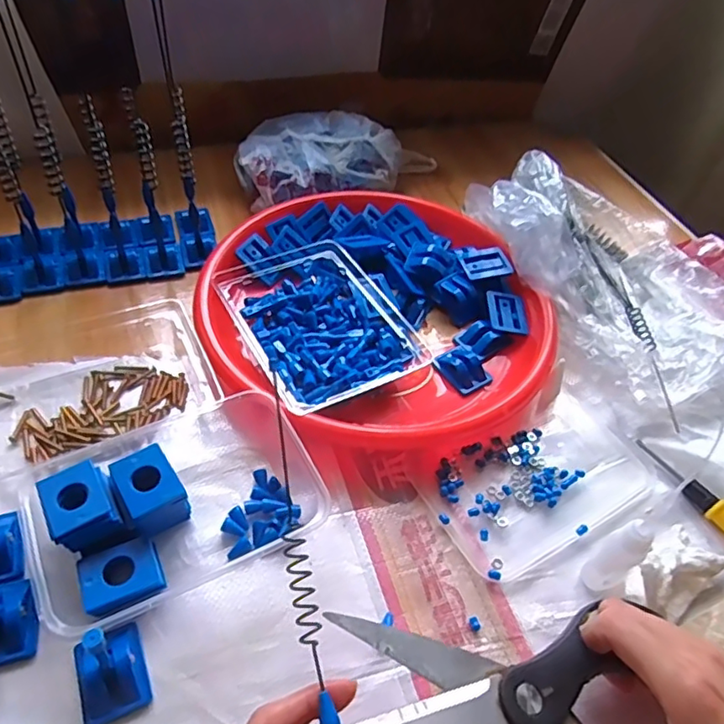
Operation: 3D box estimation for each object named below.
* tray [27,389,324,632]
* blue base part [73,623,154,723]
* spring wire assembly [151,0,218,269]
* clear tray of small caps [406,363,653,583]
[{"bbox_3d":[-0.123,0.080,0.370,0.167,0.042,0.135,-20,53,-22],"label":"tray"},{"bbox_3d":[-0.134,0.159,0.297,0.034,0.043,0.042,-17,52,-20],"label":"blue base part"},{"bbox_3d":[-0.155,-0.193,0.488,0.033,0.217,0.077,-10,50,-15],"label":"spring wire assembly"},{"bbox_3d":[0.131,0.078,0.420,0.177,0.011,0.107,-21,54,-23],"label":"clear tray of small caps"}]

